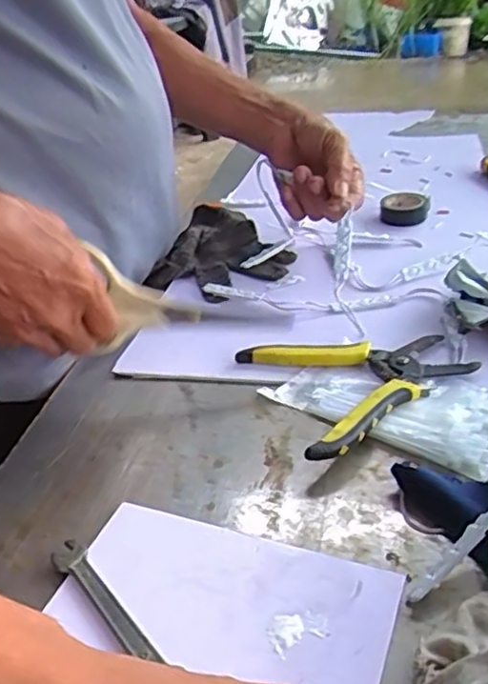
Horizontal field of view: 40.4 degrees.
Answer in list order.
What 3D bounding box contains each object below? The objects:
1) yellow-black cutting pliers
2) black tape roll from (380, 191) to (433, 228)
[{"bbox_3d":[0.088,0.024,0.471,0.146,0.018,0.133,-15,32,-13],"label":"yellow-black cutting pliers"},{"bbox_3d":[0.176,-0.144,0.721,0.053,0.022,0.053,1,32,13],"label":"black tape roll"}]

